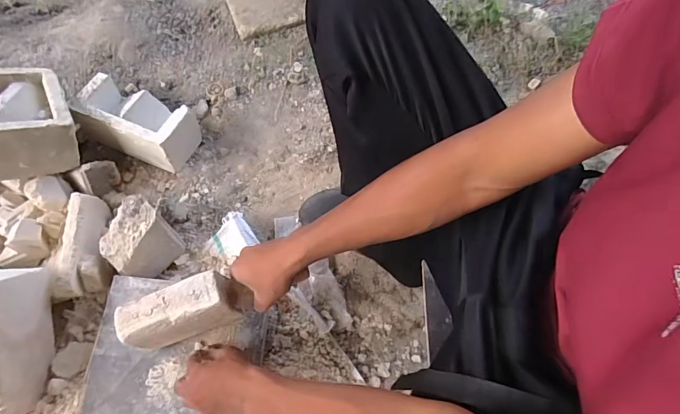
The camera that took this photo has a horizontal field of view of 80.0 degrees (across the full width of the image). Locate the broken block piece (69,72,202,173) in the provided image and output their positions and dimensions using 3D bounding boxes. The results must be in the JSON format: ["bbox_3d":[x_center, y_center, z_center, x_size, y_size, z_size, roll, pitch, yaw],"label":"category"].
[{"bbox_3d":[-0.392,-0.164,0.789,0.198,0.105,0.107,21,66,8],"label":"broken block piece"}]

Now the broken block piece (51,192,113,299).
[{"bbox_3d":[-0.423,0.066,0.682,0.061,0.074,0.171,-6,65,-4],"label":"broken block piece"}]

